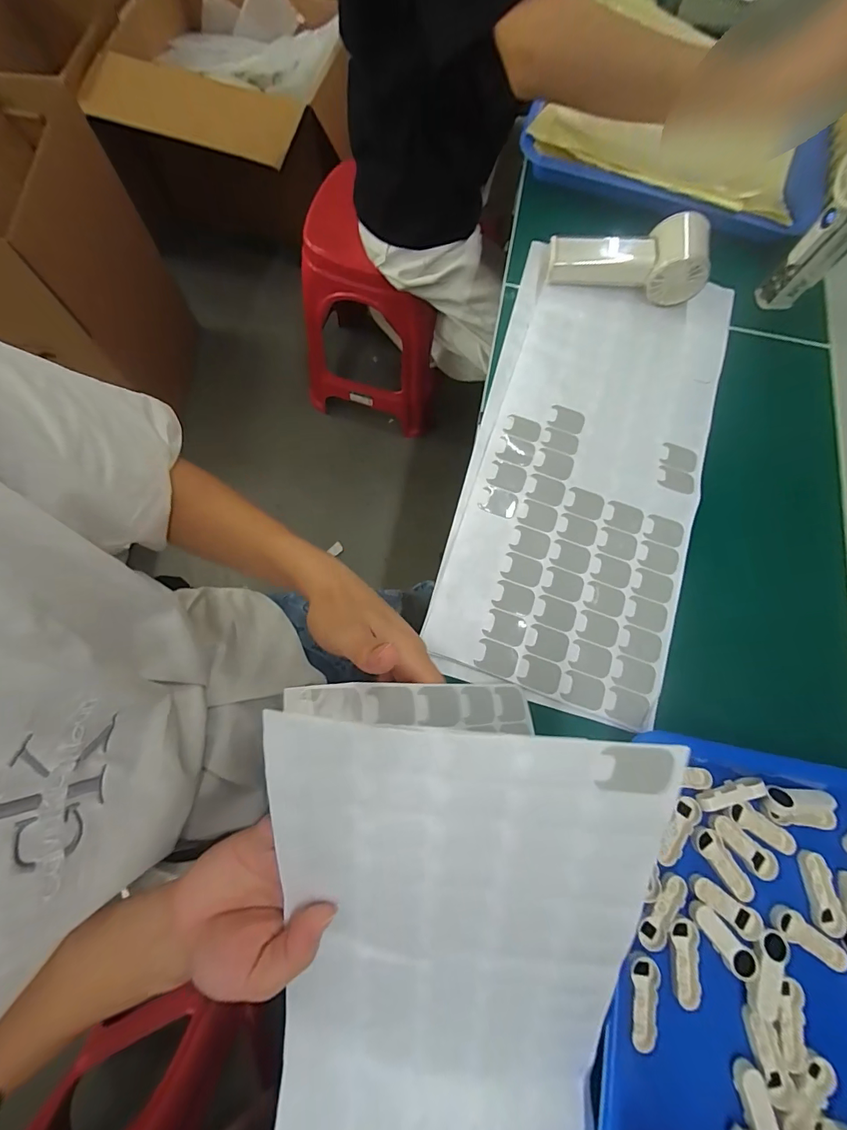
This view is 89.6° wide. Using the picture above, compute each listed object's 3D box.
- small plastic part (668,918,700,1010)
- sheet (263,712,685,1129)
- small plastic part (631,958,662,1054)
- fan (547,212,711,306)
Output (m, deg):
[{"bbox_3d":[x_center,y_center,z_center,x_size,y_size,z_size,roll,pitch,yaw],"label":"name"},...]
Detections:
[{"bbox_3d":[0.180,0.272,0.294,0.021,0.008,0.049,2,74,-1],"label":"small plastic part"},{"bbox_3d":[0.011,0.290,0.231,0.191,0.071,0.440,3,95,0],"label":"sheet"},{"bbox_3d":[0.148,0.292,0.283,0.017,0.004,0.048,10,74,2],"label":"small plastic part"},{"bbox_3d":[0.203,-0.308,0.429,0.154,0.055,0.060,0,74,-1],"label":"fan"}]

